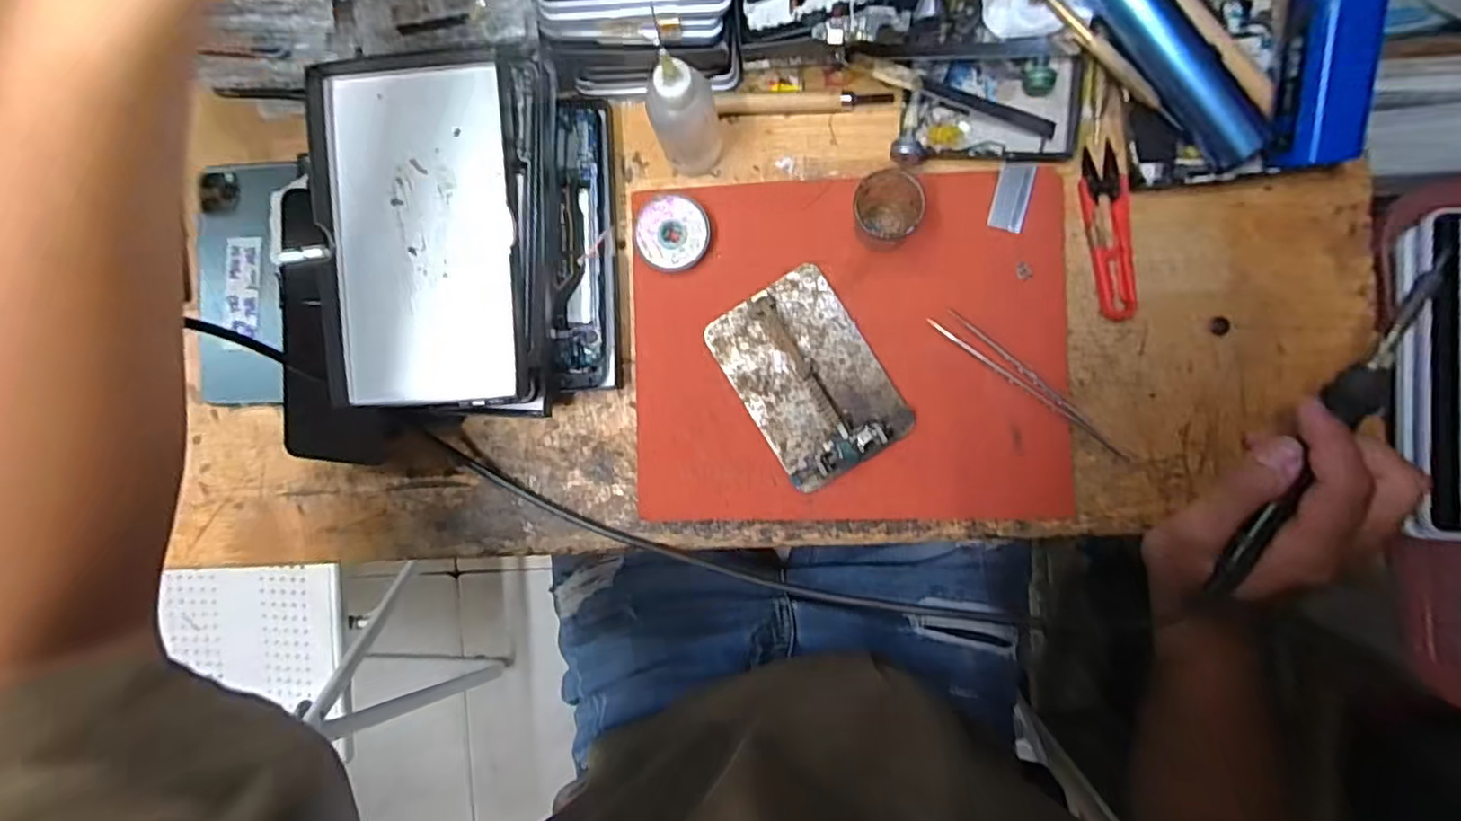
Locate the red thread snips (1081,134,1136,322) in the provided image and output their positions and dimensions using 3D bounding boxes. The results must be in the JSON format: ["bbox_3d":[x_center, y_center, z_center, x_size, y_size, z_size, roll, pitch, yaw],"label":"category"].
[{"bbox_3d":[0.221,-0.104,0.378,0.025,0.005,0.100,-6,91,6],"label":"red thread snips"}]

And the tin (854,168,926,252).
[{"bbox_3d":[0.085,-0.110,0.361,0.034,0.045,0.034,0,91,6],"label":"tin"}]

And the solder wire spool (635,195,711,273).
[{"bbox_3d":[-0.035,-0.107,0.395,0.044,0.013,0.044,0,91,6],"label":"solder wire spool"}]

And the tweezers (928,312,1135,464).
[{"bbox_3d":[0.176,-0.013,0.379,0.136,0.008,0.015,39,94,4],"label":"tweezers"}]

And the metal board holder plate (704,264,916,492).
[{"bbox_3d":[0.046,-0.019,0.378,0.080,0.018,0.115,-33,88,5],"label":"metal board holder plate"}]

